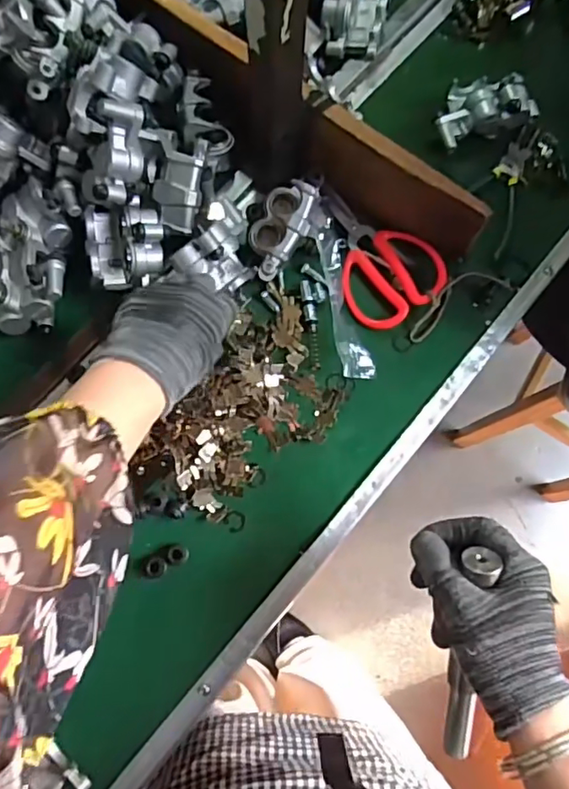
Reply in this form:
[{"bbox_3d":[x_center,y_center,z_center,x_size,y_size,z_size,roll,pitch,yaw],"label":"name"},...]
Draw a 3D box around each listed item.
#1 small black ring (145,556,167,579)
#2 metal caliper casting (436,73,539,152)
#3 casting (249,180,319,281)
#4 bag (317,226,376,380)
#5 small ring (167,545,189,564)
[{"bbox_3d":[-0.109,0.147,0.489,0.018,0.004,0.018,0,78,-1],"label":"small black ring"},{"bbox_3d":[0.201,-0.296,0.580,0.106,0.046,0.072,-22,79,-6],"label":"metal caliper casting"},{"bbox_3d":[-0.004,-0.154,0.532,0.052,0.050,0.094,20,78,3],"label":"casting"},{"bbox_3d":[0.056,-0.088,0.545,0.032,0.013,0.152,-11,78,-4],"label":"bag"},{"bbox_3d":[-0.091,0.137,0.490,0.017,0.007,0.016,-1,78,-2],"label":"small ring"}]

